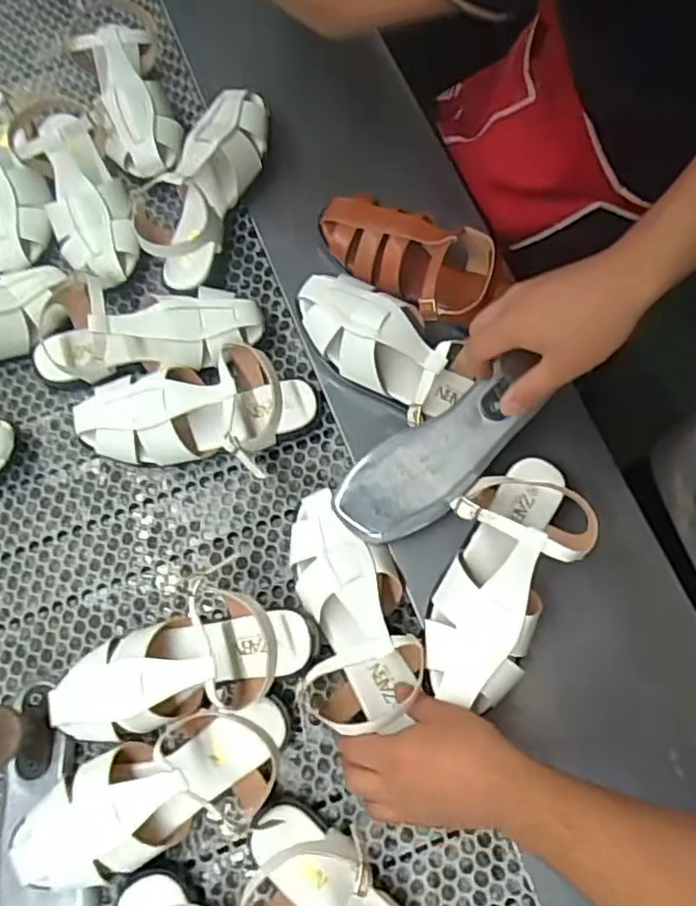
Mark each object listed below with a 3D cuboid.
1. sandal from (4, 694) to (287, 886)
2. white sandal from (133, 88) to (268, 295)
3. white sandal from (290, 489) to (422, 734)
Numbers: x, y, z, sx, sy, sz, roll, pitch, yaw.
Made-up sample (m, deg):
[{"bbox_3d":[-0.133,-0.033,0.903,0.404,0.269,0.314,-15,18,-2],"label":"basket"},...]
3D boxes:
[{"bbox_3d":[-0.164,0.289,0.559,0.241,0.079,0.095,-21,74,-6],"label":"sandal"},{"bbox_3d":[-0.154,-0.295,0.730,0.092,0.090,0.226,25,74,8],"label":"white sandal"},{"bbox_3d":[-0.004,0.135,0.607,0.107,0.070,0.204,-16,78,-5],"label":"white sandal"}]

